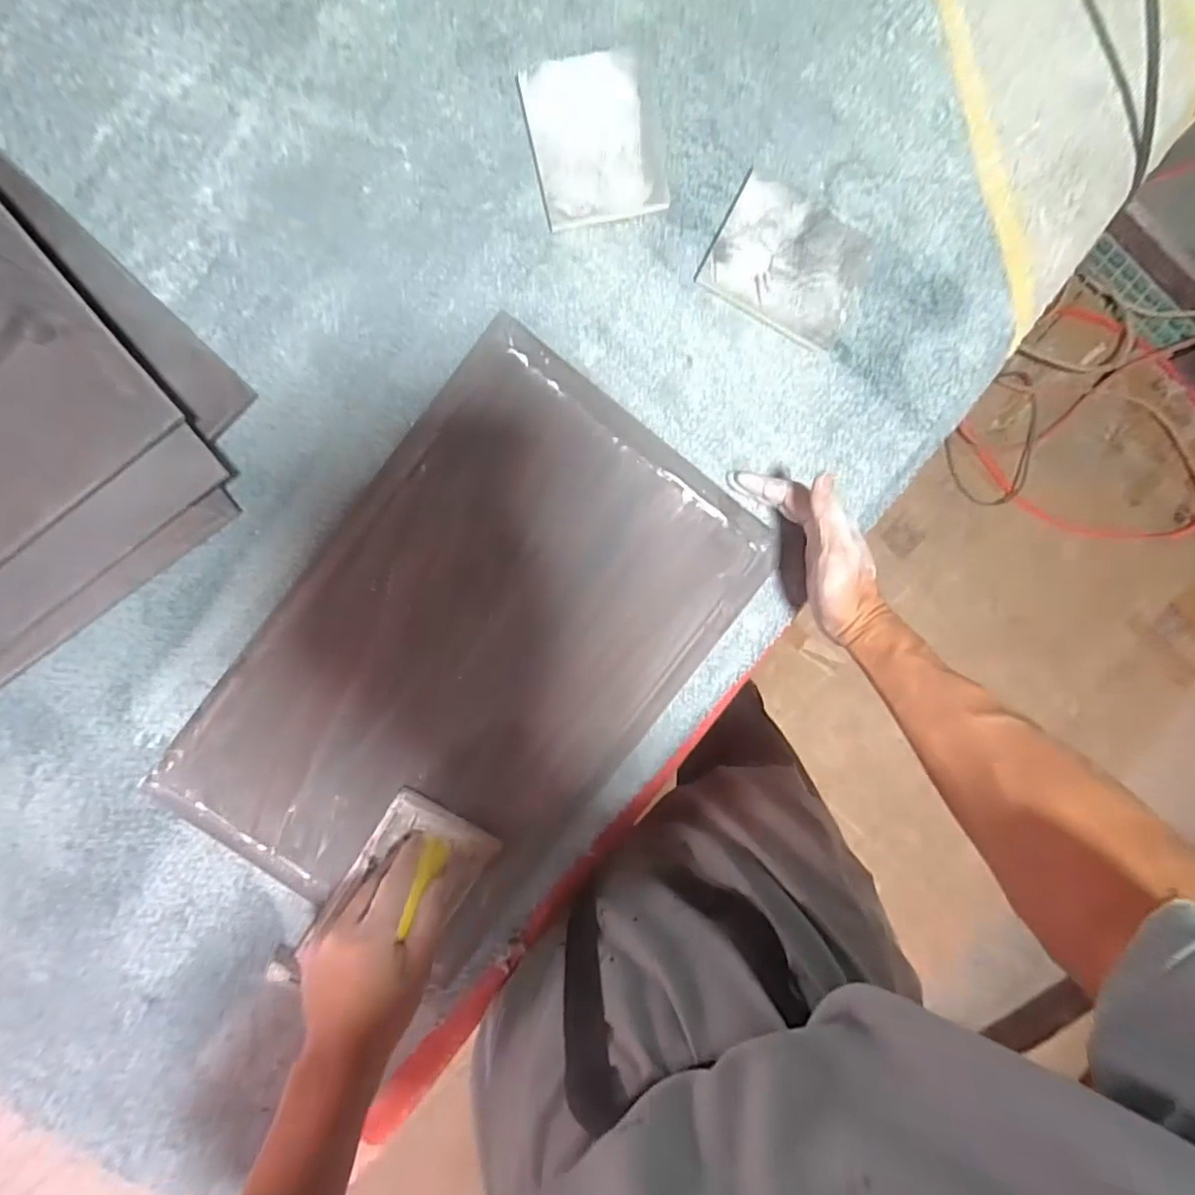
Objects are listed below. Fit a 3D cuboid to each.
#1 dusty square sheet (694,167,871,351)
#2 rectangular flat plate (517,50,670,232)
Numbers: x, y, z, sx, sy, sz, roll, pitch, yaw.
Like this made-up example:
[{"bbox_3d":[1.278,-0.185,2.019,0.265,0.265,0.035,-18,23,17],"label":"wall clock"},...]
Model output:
[{"bbox_3d":[0.159,-0.277,0.503,0.125,0.015,0.100,26,92,-6],"label":"dusty square sheet"},{"bbox_3d":[-0.003,-0.363,0.487,0.098,0.015,0.119,-13,96,-3],"label":"rectangular flat plate"}]

